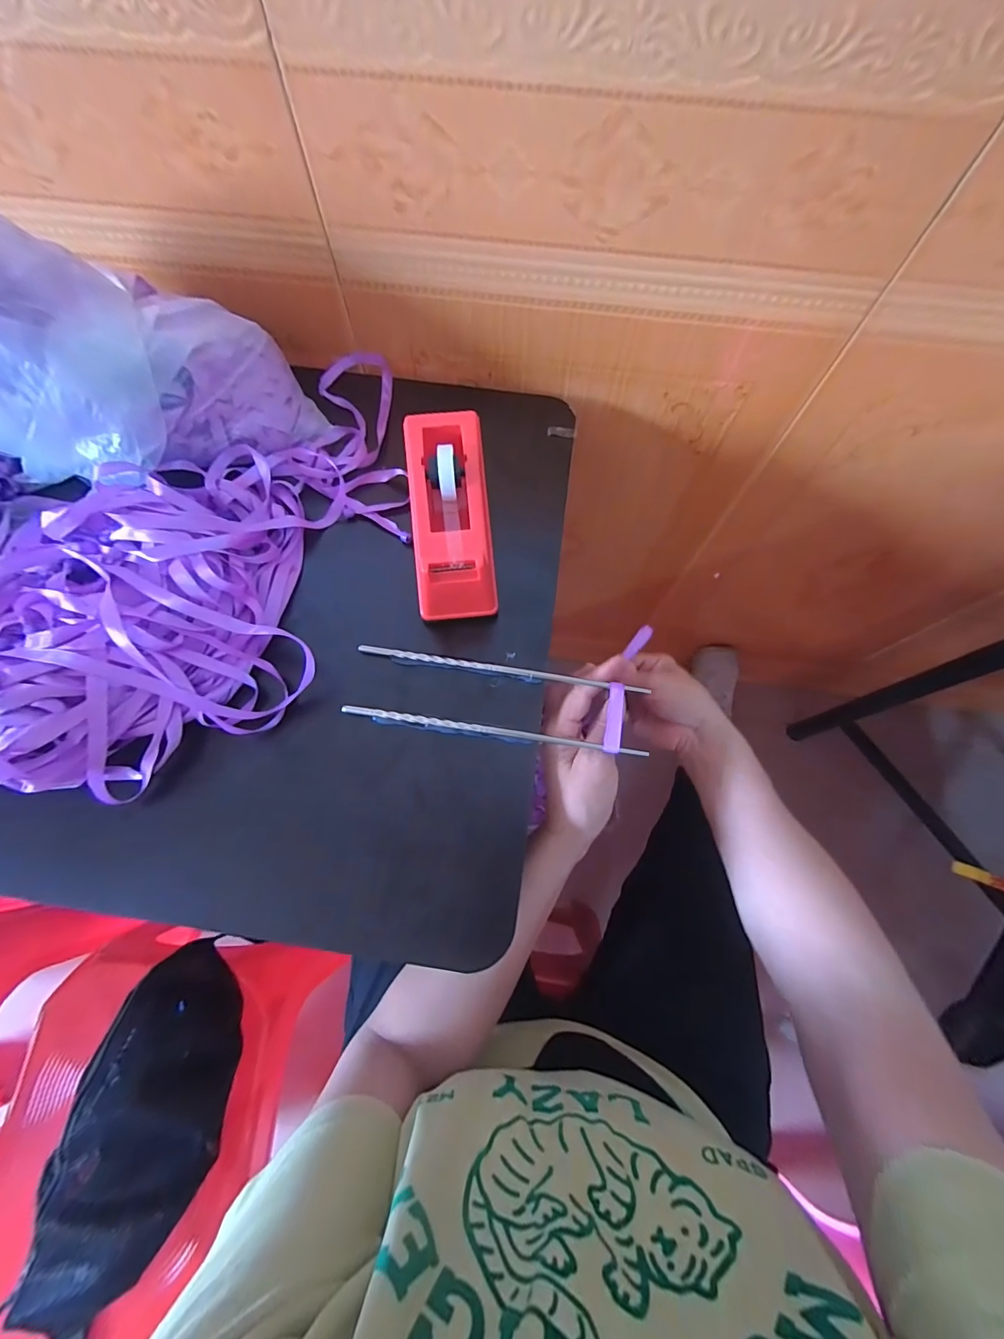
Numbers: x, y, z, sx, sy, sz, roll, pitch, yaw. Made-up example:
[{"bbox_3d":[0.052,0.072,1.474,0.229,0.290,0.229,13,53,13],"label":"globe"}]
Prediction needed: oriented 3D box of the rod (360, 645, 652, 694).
[{"bbox_3d":[-0.002,0.000,0.351,0.216,0.007,0.008,9,70,2],"label":"rod"}]

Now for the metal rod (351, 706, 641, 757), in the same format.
[{"bbox_3d":[-0.006,0.045,0.334,0.222,0.005,0.007,8,70,2],"label":"metal rod"}]

